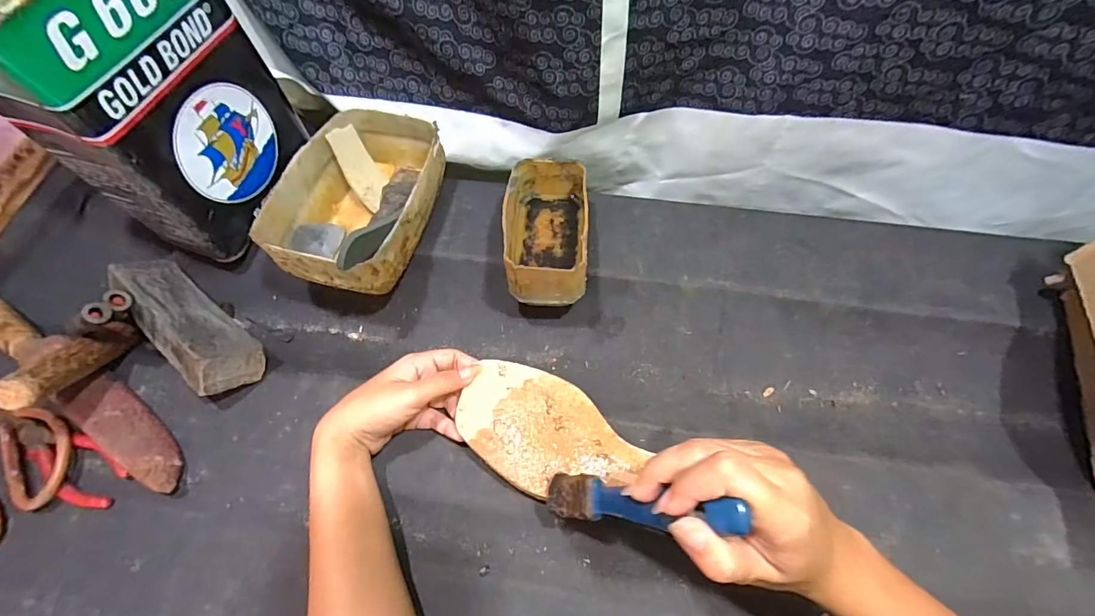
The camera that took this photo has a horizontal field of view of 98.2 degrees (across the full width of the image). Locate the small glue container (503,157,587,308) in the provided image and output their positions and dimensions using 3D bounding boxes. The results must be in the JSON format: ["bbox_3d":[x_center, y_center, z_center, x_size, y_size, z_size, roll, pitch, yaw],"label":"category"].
[{"bbox_3d":[0.000,-0.071,0.435,0.074,0.058,0.132,-2,62,2],"label":"small glue container"}]

